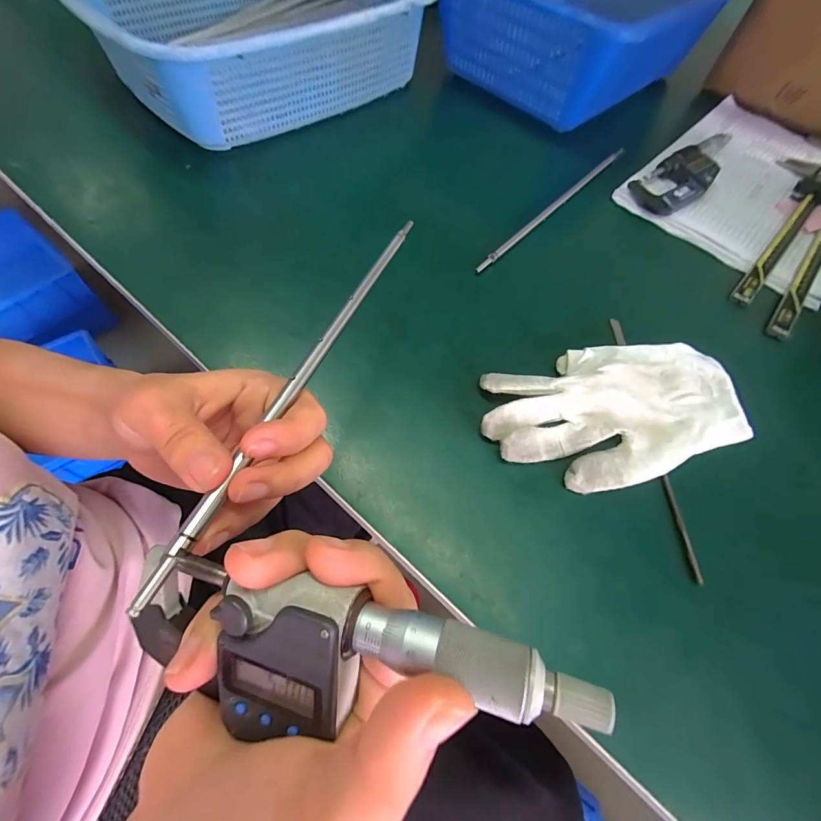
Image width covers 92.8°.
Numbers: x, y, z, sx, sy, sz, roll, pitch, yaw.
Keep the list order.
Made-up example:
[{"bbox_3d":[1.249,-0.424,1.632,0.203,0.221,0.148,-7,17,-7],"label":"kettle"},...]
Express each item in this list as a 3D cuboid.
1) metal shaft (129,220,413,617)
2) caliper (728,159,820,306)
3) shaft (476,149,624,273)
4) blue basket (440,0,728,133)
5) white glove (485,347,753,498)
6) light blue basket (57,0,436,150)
[{"bbox_3d":[-0.046,-0.034,0.205,0.005,0.008,0.266,18,54,9],"label":"metal shaft"},{"bbox_3d":[0.378,-0.202,0.403,0.289,0.019,0.076,-37,72,-21],"label":"caliper"},{"bbox_3d":[0.150,-0.211,0.394,0.007,0.009,0.271,40,66,14],"label":"shaft"},{"bbox_3d":[0.216,-0.485,0.492,0.271,0.142,0.366,40,66,14],"label":"blue basket"},{"bbox_3d":[0.138,-0.001,0.269,0.170,0.017,0.096,-14,65,-12],"label":"white glove"},{"bbox_3d":[-0.157,-0.407,0.424,0.340,0.101,0.239,-39,73,-22],"label":"light blue basket"}]

